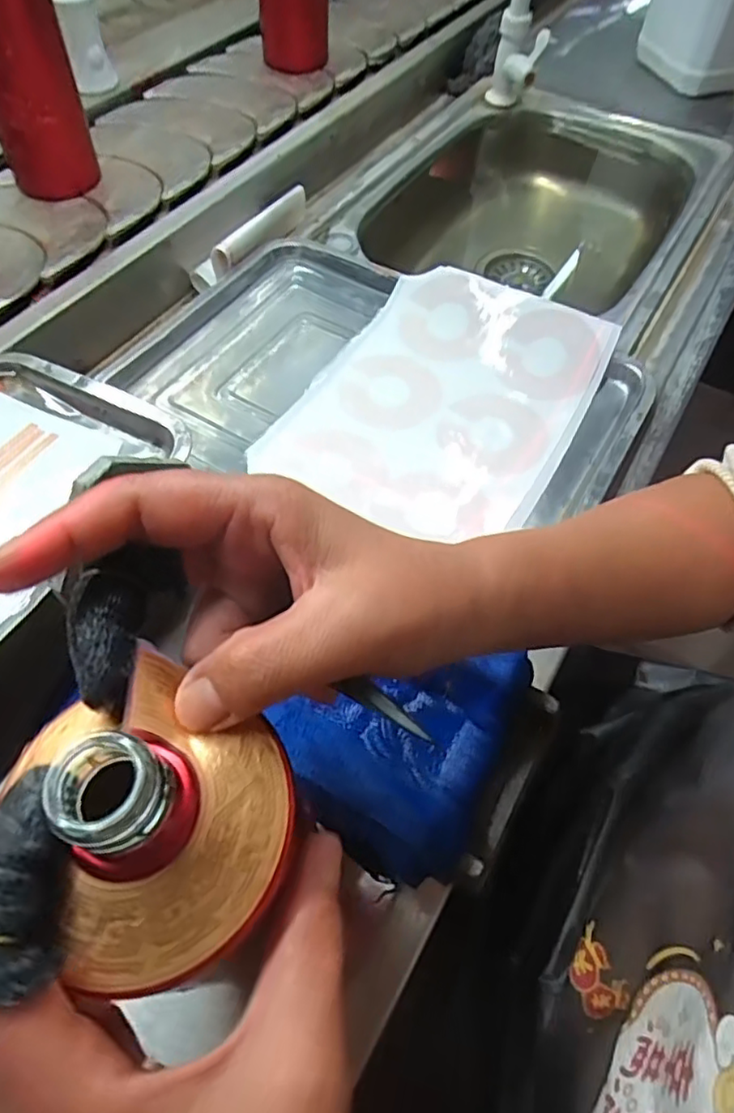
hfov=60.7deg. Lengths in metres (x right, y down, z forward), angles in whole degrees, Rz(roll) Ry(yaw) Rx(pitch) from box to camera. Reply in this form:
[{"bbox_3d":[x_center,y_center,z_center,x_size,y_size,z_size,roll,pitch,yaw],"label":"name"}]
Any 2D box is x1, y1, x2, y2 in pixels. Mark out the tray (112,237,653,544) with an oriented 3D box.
[{"bbox_3d":[0.005,-0.139,0.496,0.375,0.040,0.267,25,60,12],"label":"tray"}]

